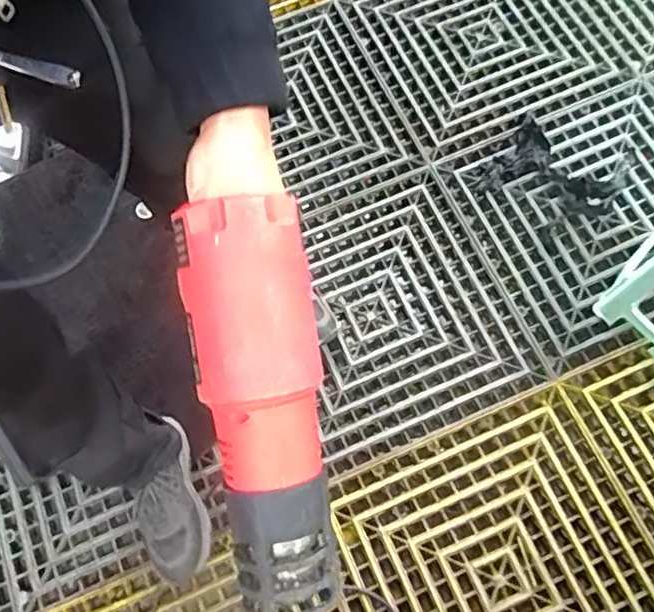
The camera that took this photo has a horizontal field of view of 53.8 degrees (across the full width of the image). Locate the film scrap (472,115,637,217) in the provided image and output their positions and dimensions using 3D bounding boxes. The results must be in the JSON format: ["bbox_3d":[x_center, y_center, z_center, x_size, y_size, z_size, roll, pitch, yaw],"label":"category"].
[{"bbox_3d":[0.459,-0.276,1.270,0.265,0.102,0.167,22,70,10],"label":"film scrap"}]

